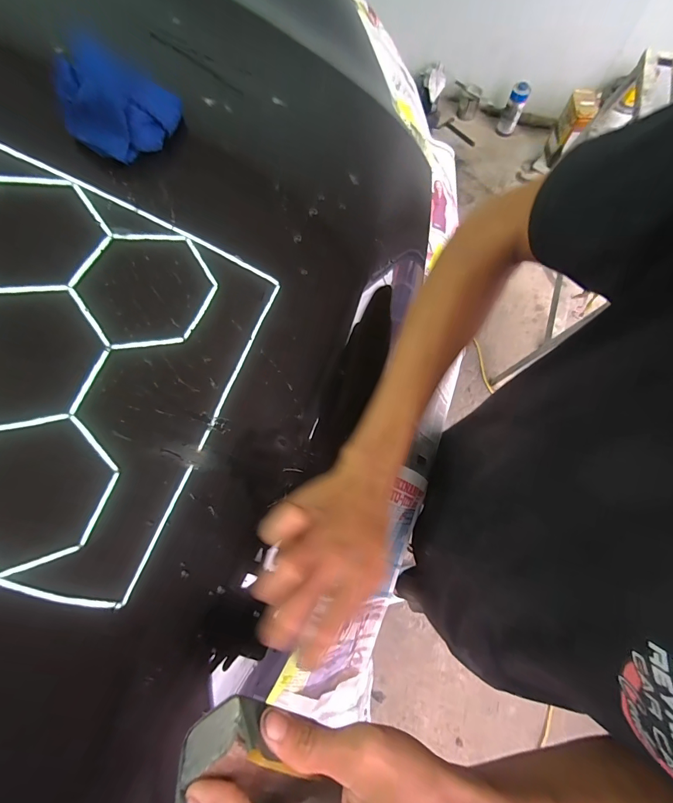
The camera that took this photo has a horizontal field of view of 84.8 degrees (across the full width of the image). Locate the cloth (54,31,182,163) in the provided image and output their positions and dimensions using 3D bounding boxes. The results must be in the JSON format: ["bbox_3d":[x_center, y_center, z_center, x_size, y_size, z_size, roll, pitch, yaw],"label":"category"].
[{"bbox_3d":[-0.198,-0.272,0.331,0.084,0.071,0.063,-4,71,1],"label":"cloth"}]

